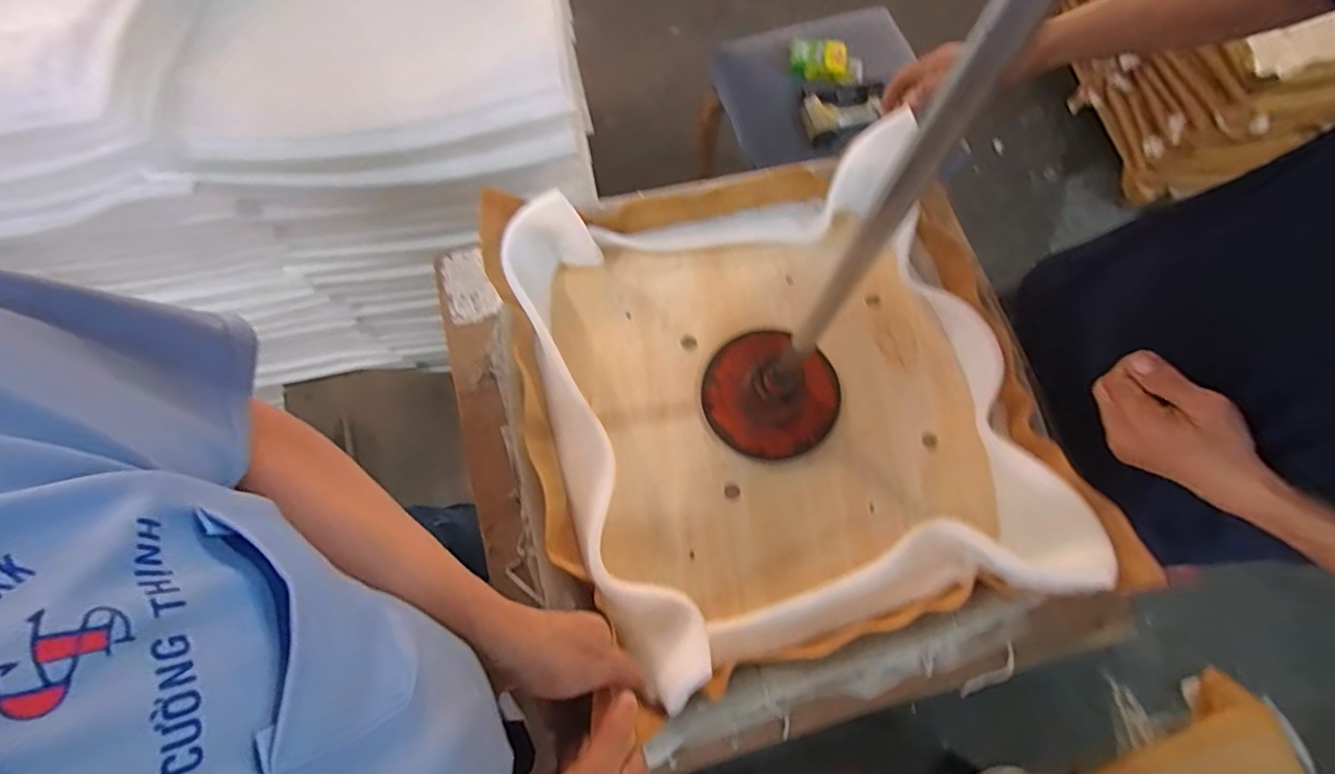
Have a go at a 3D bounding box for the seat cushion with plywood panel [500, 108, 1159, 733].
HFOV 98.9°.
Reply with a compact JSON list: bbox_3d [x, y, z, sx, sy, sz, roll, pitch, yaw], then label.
[{"bbox_3d":[0.101,-0.002,0.576,0.473,0.098,0.495,-14,73,-6],"label":"seat cushion with plywood panel"}]

